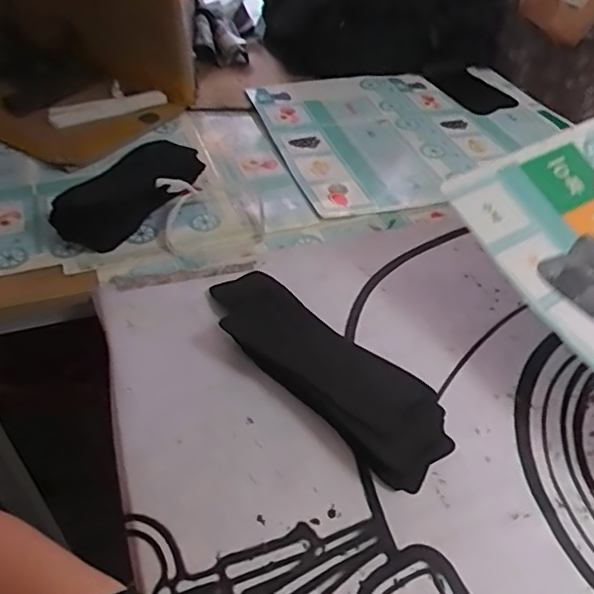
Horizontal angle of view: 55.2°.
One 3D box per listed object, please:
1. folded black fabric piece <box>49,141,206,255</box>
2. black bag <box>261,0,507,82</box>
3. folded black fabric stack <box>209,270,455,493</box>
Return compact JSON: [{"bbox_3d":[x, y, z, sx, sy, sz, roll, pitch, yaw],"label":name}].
[{"bbox_3d":[-0.204,-0.137,0.721,0.090,0.070,0.199,30,52,24],"label":"folded black fabric piece"},{"bbox_3d":[0.165,-0.505,0.996,0.406,0.227,0.175,-21,50,-22],"label":"black bag"},{"bbox_3d":[0.019,0.056,0.551,0.096,0.034,0.292,-34,56,-29],"label":"folded black fabric stack"}]

